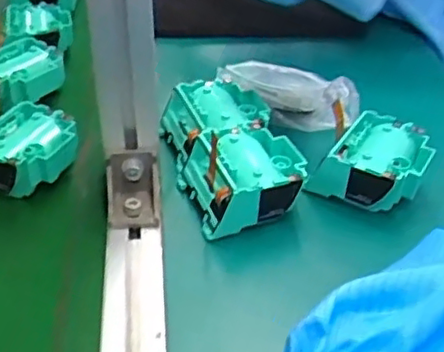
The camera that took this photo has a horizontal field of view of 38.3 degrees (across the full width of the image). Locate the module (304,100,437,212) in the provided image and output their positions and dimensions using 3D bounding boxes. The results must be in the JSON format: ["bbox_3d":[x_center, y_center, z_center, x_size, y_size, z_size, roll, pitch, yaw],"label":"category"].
[{"bbox_3d":[0.112,-0.011,0.476,0.077,0.038,0.073,20,40,20],"label":"module"}]

